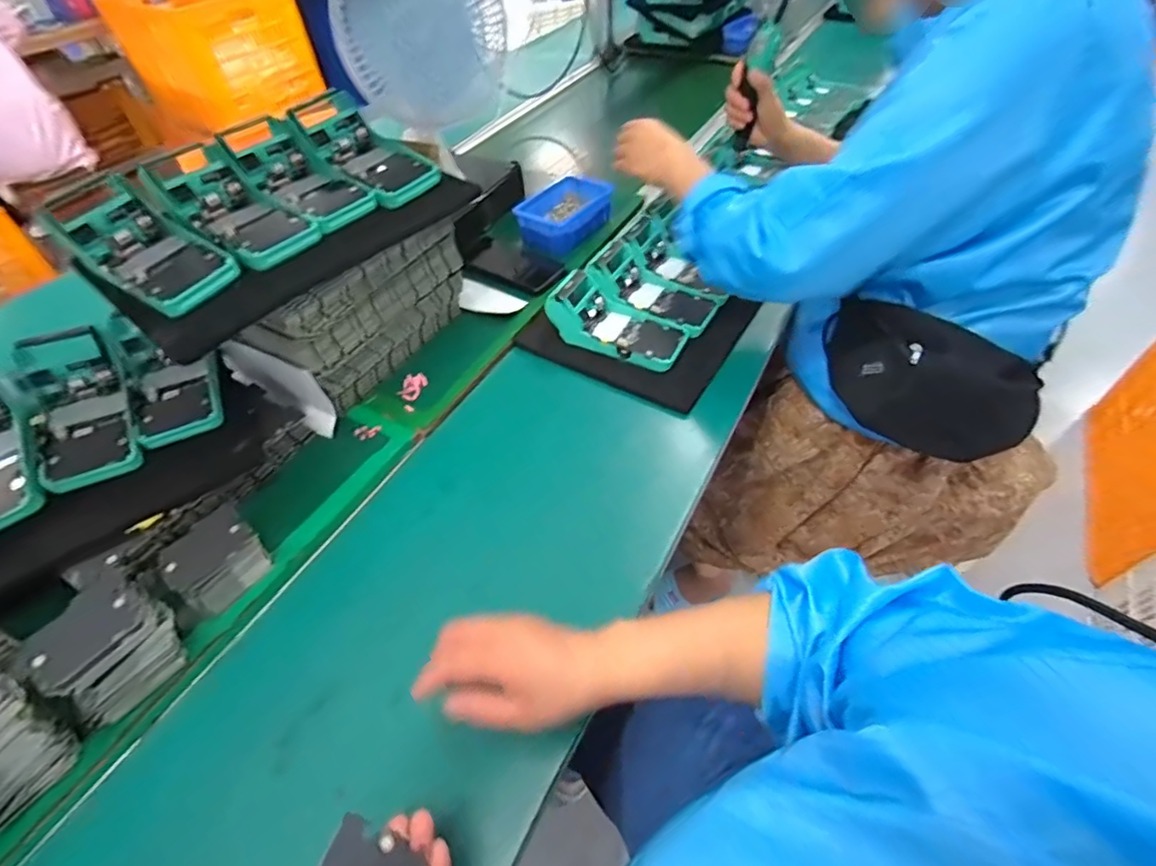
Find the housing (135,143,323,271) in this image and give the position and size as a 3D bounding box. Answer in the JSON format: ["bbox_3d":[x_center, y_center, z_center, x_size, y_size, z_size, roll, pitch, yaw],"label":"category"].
[{"bbox_3d":[-0.338,-0.222,0.520,0.166,0.055,0.083,29,57,24],"label":"housing"}]

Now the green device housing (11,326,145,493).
[{"bbox_3d":[-0.496,-0.021,0.534,0.080,0.050,0.167,-25,72,-17],"label":"green device housing"}]

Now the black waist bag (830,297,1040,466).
[{"bbox_3d":[0.421,-0.069,0.652,0.249,0.123,0.113,30,58,25],"label":"black waist bag"}]

